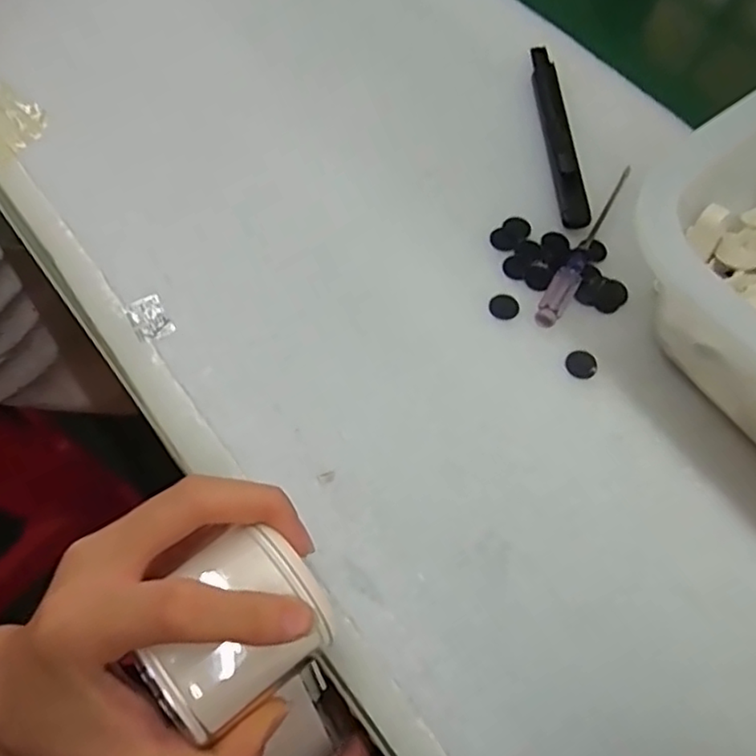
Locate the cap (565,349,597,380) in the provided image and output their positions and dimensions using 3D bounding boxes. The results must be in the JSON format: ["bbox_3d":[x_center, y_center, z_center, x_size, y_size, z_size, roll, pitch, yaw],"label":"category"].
[{"bbox_3d":[0.100,-0.007,0.310,0.015,0.004,0.015,1,65,-1],"label":"cap"}]

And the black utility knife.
[{"bbox_3d":[0.104,-0.144,0.371,0.017,0.009,0.135,-3,65,-3],"label":"black utility knife"}]

